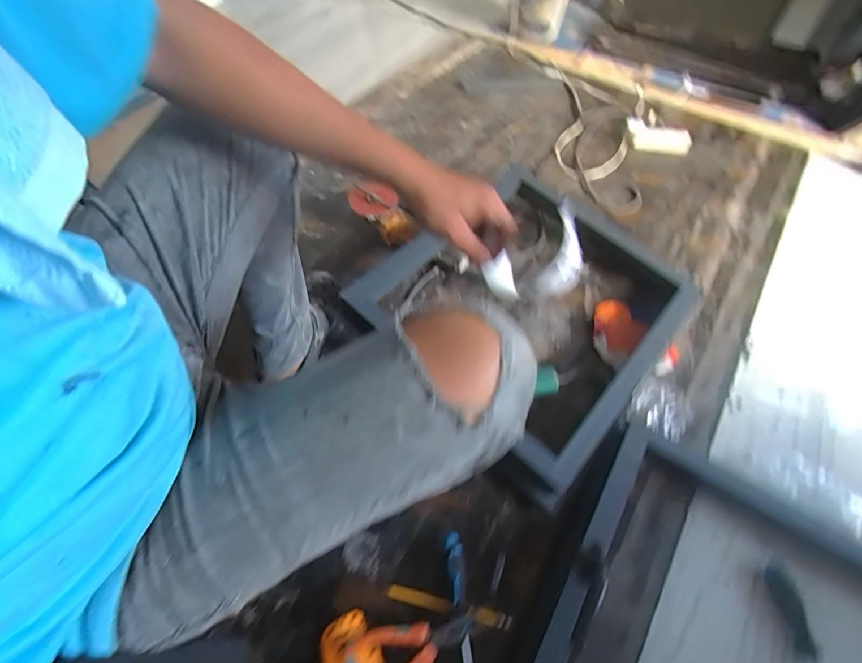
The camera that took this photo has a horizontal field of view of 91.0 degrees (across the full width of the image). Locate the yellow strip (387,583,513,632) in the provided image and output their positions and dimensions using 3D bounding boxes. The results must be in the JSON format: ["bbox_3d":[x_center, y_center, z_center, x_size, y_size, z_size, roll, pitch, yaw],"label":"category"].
[{"bbox_3d":[0.025,0.381,0.586,0.172,0.010,0.019,11,56,6],"label":"yellow strip"}]

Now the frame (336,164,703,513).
[{"bbox_3d":[0.207,-0.081,0.811,0.490,0.065,0.617,42,62,11],"label":"frame"}]

